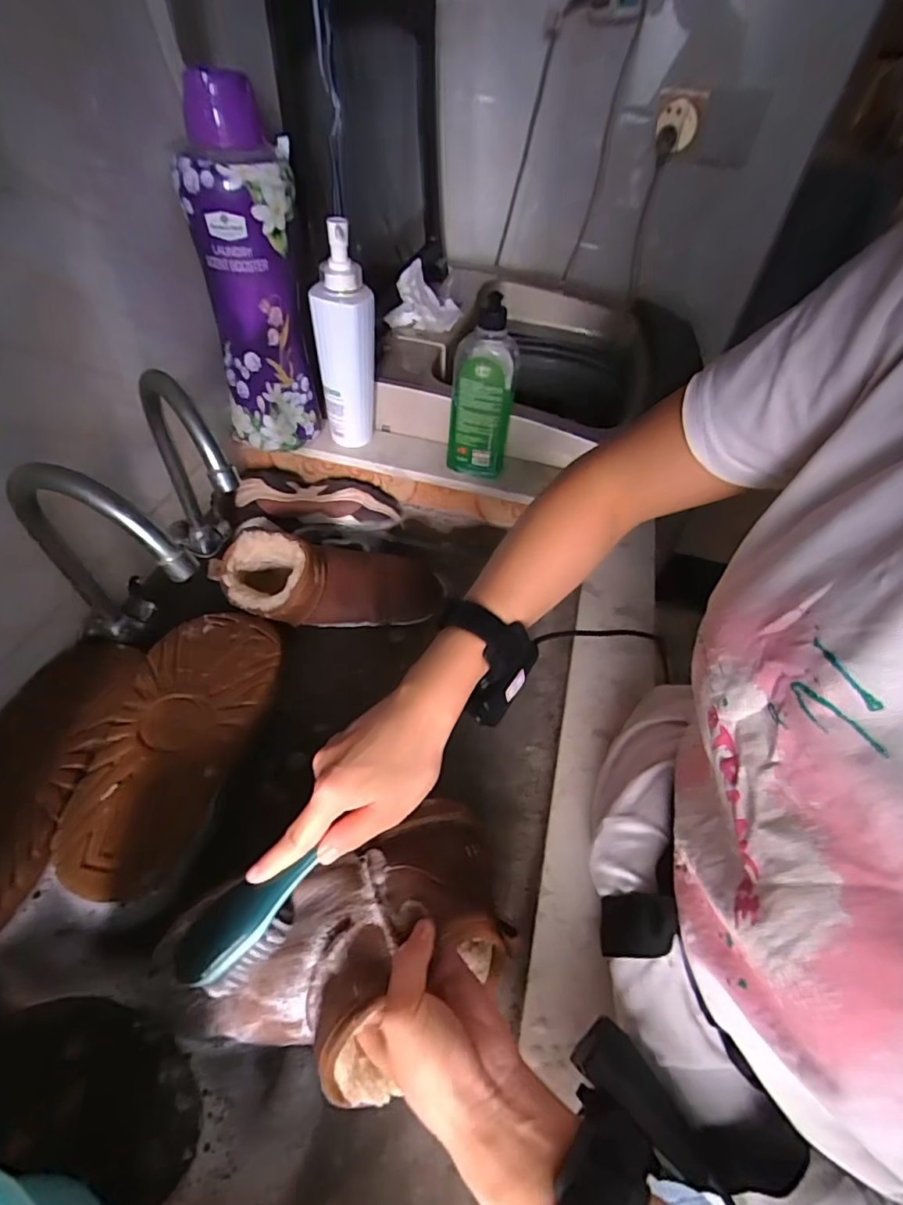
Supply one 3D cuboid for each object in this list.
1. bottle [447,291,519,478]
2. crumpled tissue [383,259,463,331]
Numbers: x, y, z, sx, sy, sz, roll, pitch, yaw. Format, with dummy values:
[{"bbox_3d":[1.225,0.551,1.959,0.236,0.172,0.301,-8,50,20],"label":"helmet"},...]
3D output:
[{"bbox_3d":[0.036,-0.239,0.633,0.071,0.201,0.046,5,48,-1],"label":"bottle"},{"bbox_3d":[-0.039,-0.476,0.839,0.115,0.076,0.087,8,48,2],"label":"crumpled tissue"}]

